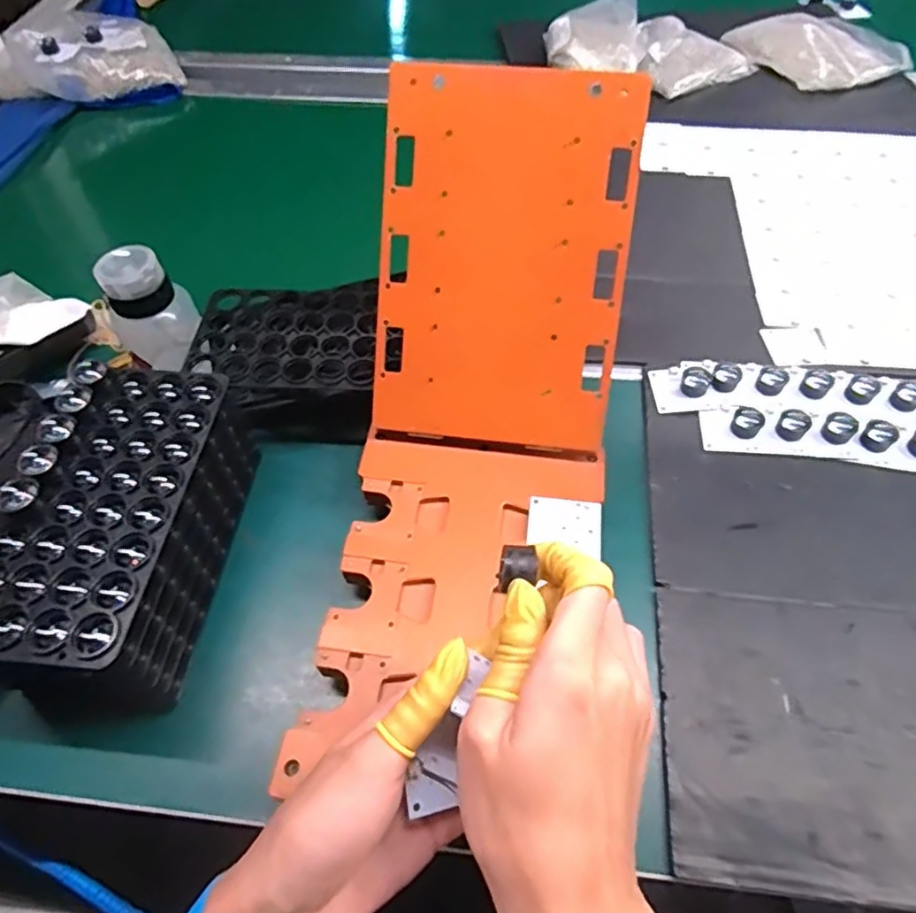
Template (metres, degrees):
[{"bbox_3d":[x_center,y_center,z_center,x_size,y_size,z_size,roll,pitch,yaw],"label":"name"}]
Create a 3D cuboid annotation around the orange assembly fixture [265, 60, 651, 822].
[{"bbox_3d":[0.006,-0.019,0.405,0.169,0.087,0.440,15,90,12],"label":"orange assembly fixture"}]

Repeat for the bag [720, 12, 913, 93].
[{"bbox_3d":[0.463,-0.522,0.799,0.180,0.026,0.170,-16,57,-8],"label":"bag"}]

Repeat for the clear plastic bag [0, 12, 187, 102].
[{"bbox_3d":[-0.500,-0.524,0.825,0.254,0.053,0.165,-13,57,-7],"label":"clear plastic bag"}]

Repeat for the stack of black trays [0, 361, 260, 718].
[{"bbox_3d":[-0.209,0.047,0.394,0.094,0.101,0.205,5,57,5],"label":"stack of black trays"}]

